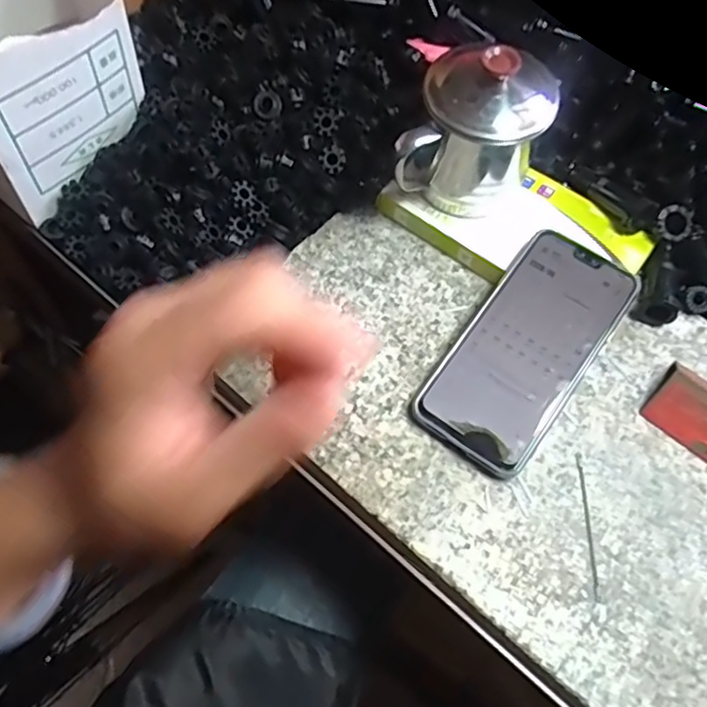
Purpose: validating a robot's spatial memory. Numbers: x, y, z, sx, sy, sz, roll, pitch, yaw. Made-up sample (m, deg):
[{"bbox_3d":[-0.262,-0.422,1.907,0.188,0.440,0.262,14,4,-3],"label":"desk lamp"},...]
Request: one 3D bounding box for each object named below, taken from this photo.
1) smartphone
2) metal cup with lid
[{"bbox_3d":[0.108,-0.004,0.397,0.076,0.007,0.156,33,76,15],"label":"smartphone"},{"bbox_3d":[0.077,-0.139,0.409,0.079,0.096,0.077,2,64,-3],"label":"metal cup with lid"}]

